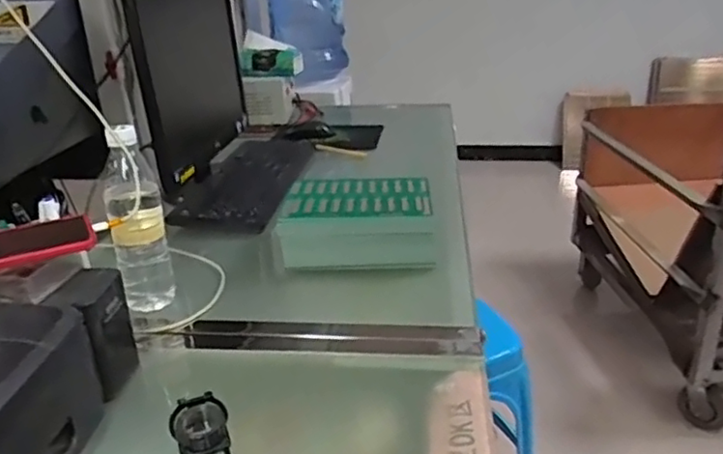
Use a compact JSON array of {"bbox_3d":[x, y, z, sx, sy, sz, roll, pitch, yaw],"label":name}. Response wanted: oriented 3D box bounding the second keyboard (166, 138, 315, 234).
[{"bbox_3d":[-0.210,-0.104,1.161,0.168,0.024,0.464,0,24,5],"label":"second keyboard"}]

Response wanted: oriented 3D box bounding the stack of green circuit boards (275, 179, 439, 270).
[{"bbox_3d":[-0.009,-0.014,0.897,0.217,0.068,0.173,-4,24,-5],"label":"stack of green circuit boards"}]

